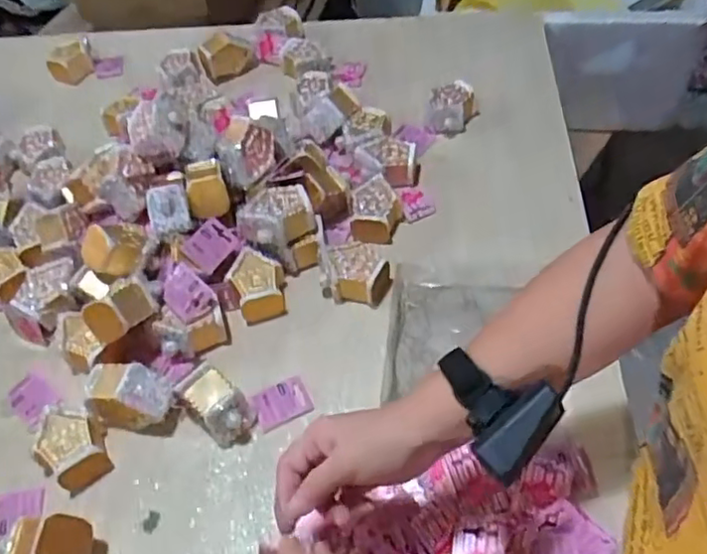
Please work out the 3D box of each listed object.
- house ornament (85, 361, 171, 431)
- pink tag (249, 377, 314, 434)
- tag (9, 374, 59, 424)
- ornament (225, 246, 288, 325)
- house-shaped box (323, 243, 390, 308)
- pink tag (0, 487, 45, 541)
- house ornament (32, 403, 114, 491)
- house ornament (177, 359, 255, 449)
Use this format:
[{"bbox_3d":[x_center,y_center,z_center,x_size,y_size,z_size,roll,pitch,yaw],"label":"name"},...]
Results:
[{"bbox_3d":[-0.234,0.124,0.664,0.082,0.065,0.050,1,53,6],"label":"house ornament"},{"bbox_3d":[-0.079,0.137,0.683,0.060,0.011,0.045,-25,54,-14],"label":"pink tag"},{"bbox_3d":[-0.366,0.138,0.714,0.058,0.010,0.044,33,62,26],"label":"tag"},{"bbox_3d":[-0.115,0.010,0.761,0.066,0.051,0.081,-13,52,-4],"label":"ornament"},{"bbox_3d":[0.002,-0.002,0.762,0.087,0.060,0.066,13,55,15],"label":"house-shaped box"},{"bbox_3d":[-0.346,0.240,0.635,0.059,0.009,0.051,-11,52,-3],"label":"pink tag"},{"bbox_3d":[-0.296,0.177,0.655,0.068,0.053,0.073,-3,52,3],"label":"house ornament"},{"bbox_3d":[-0.142,0.132,0.652,0.073,0.065,0.053,34,62,27],"label":"house ornament"}]

